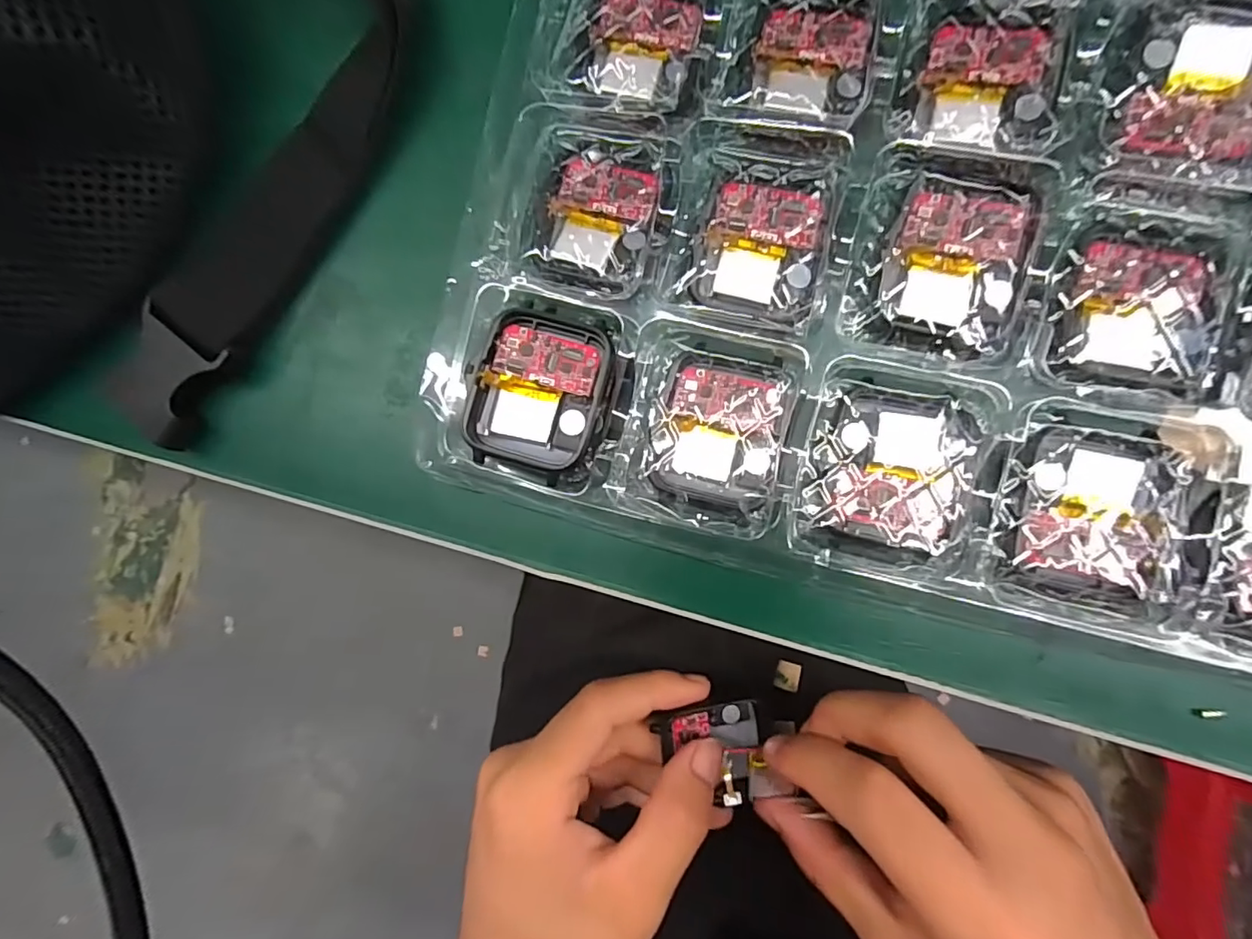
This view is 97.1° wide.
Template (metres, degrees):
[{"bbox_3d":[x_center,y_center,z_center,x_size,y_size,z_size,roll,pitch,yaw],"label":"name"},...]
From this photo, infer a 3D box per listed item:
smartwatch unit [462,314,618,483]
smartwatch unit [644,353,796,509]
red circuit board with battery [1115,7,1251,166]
[{"bbox_3d":[-0.023,-0.021,0.162,0.038,0.013,0.044,19,90,8],"label":"smartwatch unit"},{"bbox_3d":[0.027,-0.011,0.159,0.036,0.011,0.041,14,89,8],"label":"smartwatch unit"},{"bbox_3d":[0.146,-0.098,0.143,0.034,0.008,0.042,8,87,8],"label":"red circuit board with battery"}]

